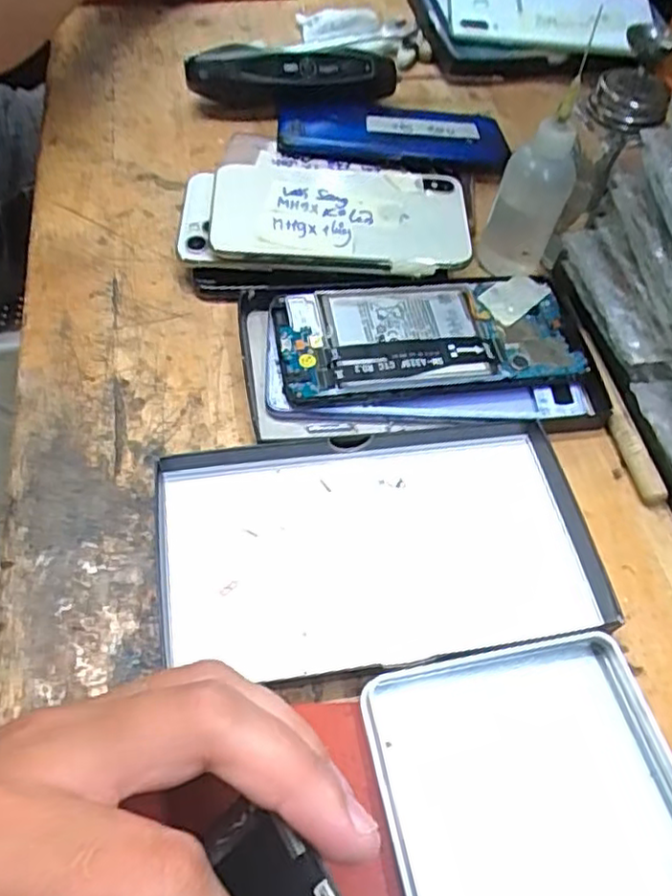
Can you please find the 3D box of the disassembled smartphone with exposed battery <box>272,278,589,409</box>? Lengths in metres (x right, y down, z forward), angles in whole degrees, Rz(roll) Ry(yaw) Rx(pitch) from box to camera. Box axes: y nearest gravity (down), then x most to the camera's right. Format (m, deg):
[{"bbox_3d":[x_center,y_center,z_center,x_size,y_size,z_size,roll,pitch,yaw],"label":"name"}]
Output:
[{"bbox_3d":[0.046,-0.056,0.336,0.148,0.014,0.069,-6,56,-9],"label":"disassembled smartphone with exposed battery"}]

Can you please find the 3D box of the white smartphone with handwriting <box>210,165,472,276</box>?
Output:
[{"bbox_3d":[0.003,-0.126,0.359,0.134,0.012,0.068,0,70,-7],"label":"white smartphone with handwriting"}]

